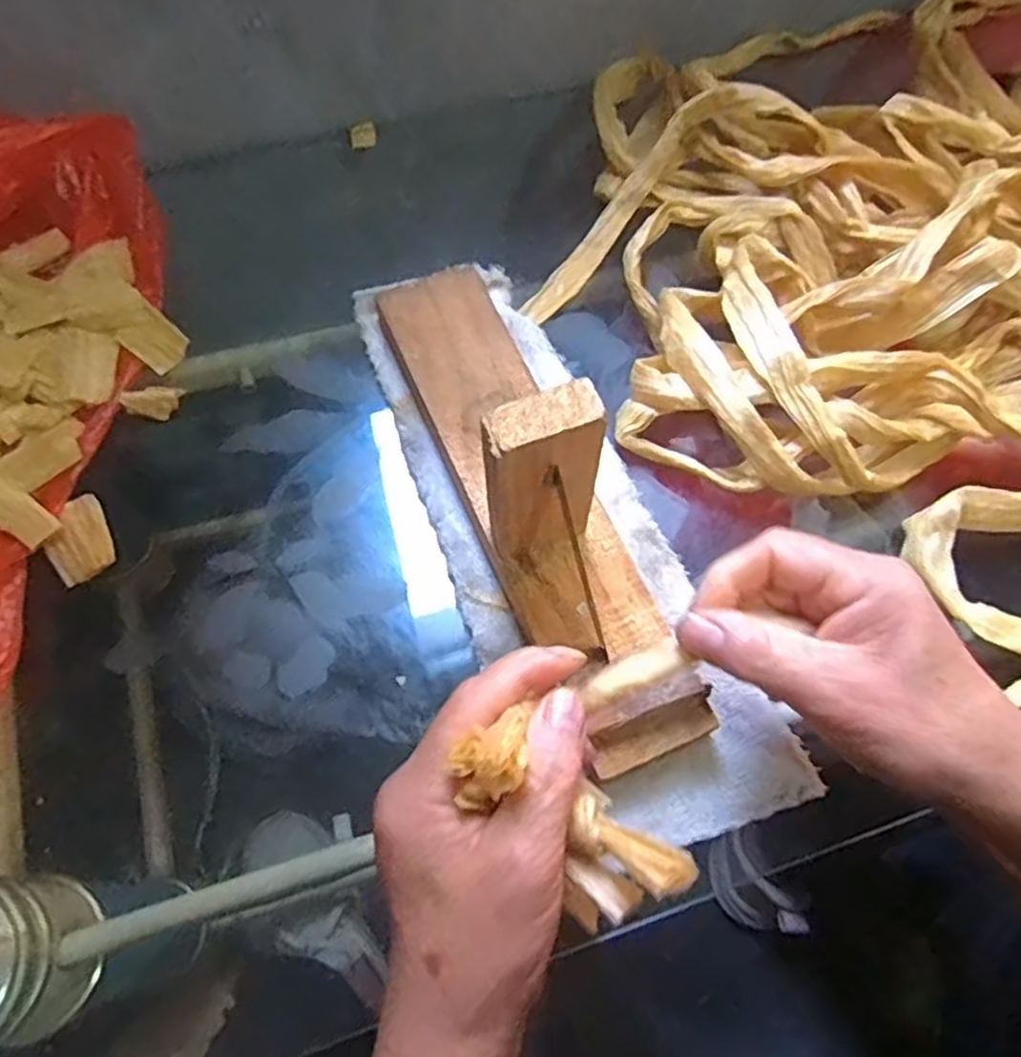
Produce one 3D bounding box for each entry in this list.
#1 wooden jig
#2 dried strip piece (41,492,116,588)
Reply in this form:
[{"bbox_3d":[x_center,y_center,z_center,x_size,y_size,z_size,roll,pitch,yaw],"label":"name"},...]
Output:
[{"bbox_3d":[0.012,-0.039,0.327,0.062,0.111,0.280,-22,69,-12],"label":"wooden jig"},{"bbox_3d":[-0.209,0.005,0.362,0.028,0.006,0.042,-26,70,-14],"label":"dried strip piece"}]

